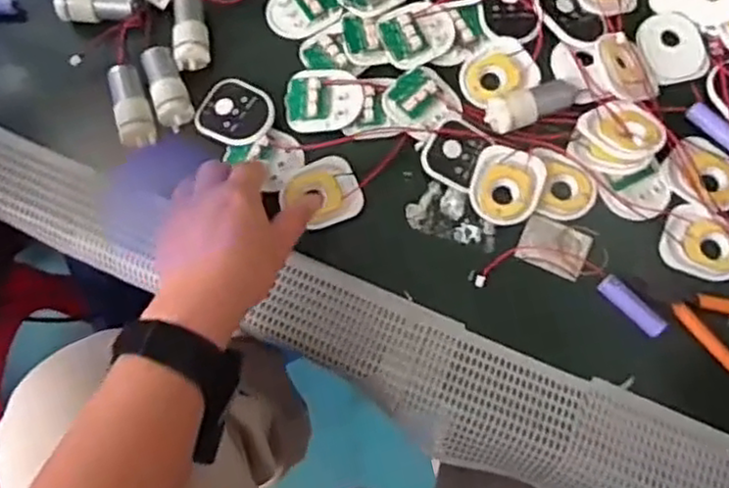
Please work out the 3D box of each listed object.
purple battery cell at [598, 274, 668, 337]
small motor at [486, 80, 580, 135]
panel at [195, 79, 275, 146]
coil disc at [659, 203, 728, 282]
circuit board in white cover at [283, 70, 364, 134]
[{"bbox_3d":[0.182,0.043,0.477,0.015,0.012,0.051,-41,73,-13],"label":"purple battery cell"},{"bbox_3d":[0.128,-0.104,0.518,0.074,0.021,0.027,-18,69,-5],"label":"small motor"},{"bbox_3d":[-0.098,-0.099,0.527,0.056,0.006,0.049,29,72,12],"label":"panel"},{"bbox_3d":[0.240,0.000,0.491,0.059,0.014,0.047,28,72,12],"label":"coil disc"},{"bbox_3d":[-0.032,-0.110,0.529,0.058,0.009,0.050,-11,69,-2],"label":"circuit board in white cover"}]

